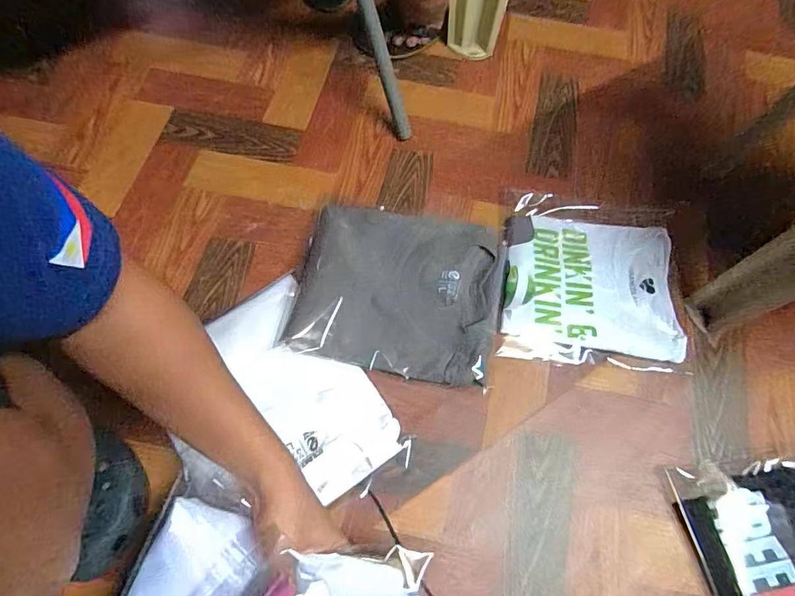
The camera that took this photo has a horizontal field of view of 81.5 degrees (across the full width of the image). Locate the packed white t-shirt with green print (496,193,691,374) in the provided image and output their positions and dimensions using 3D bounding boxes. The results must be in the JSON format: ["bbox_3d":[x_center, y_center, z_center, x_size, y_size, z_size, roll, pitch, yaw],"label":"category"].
[{"bbox_3d":[0.259,-0.027,0.628,0.231,0.018,0.240,6,67,0],"label":"packed white t-shirt with green print"}]

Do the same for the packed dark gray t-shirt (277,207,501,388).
[{"bbox_3d":[0.005,-0.016,0.598,0.258,0.041,0.233,9,67,1],"label":"packed dark gray t-shirt"}]

